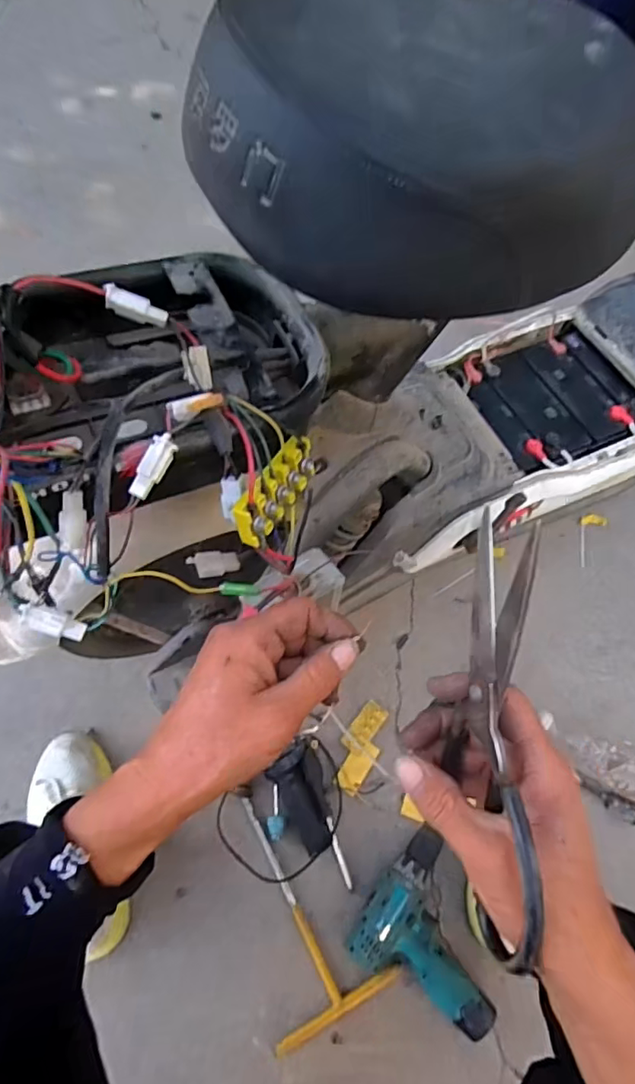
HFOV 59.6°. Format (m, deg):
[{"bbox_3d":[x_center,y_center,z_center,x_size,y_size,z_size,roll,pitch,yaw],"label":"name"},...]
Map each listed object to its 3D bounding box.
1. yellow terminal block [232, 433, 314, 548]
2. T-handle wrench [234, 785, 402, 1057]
[{"bbox_3d":[-0.032,-0.038,0.383,0.018,0.047,0.078,19,55,30],"label":"yellow terminal block"},{"bbox_3d":[-0.033,0.477,0.752,0.167,0.021,0.292,-23,70,-13],"label":"T-handle wrench"}]

